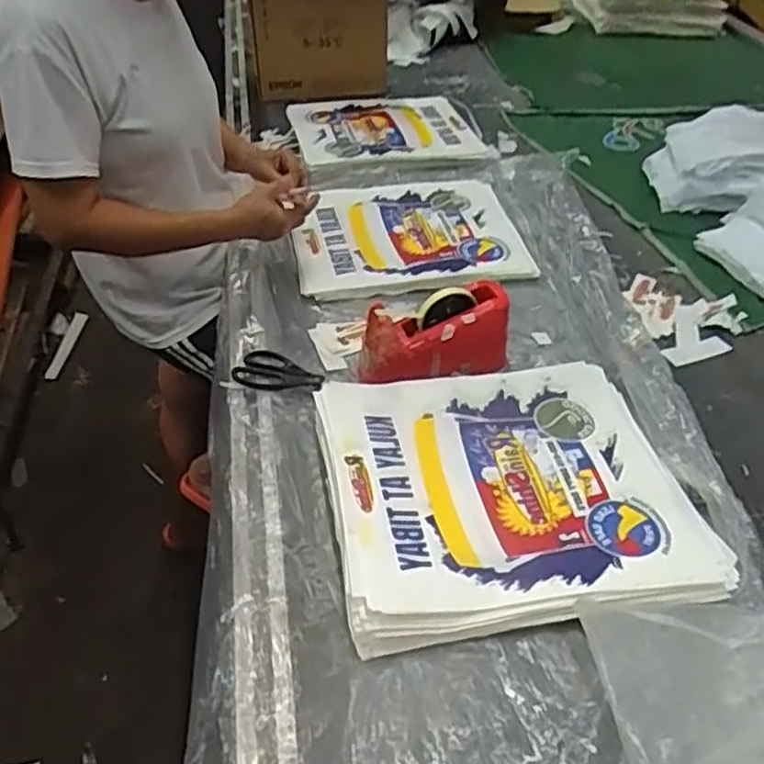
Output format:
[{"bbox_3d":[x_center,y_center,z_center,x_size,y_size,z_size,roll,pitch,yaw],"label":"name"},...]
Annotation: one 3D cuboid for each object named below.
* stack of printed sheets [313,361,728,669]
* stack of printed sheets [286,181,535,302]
[{"bbox_3d":[0.140,0.110,0.808,0.388,0.039,0.329,-4,43,-11],"label":"stack of printed sheets"},{"bbox_3d":[0.042,-0.252,1.216,0.362,0.031,0.307,-3,42,-9],"label":"stack of printed sheets"}]

